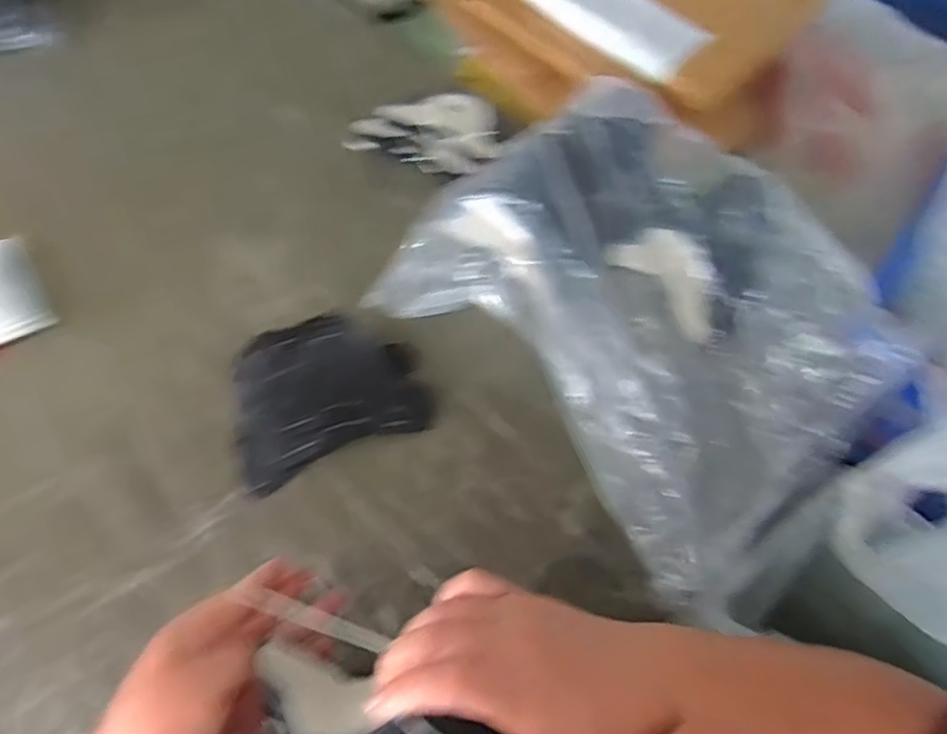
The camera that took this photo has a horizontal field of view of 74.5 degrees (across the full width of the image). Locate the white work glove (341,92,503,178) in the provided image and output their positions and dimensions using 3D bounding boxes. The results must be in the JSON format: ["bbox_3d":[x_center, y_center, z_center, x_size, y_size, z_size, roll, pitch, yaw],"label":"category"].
[{"bbox_3d":[-0.054,-0.264,0.700,0.161,0.037,0.099,6,59,-2],"label":"white work glove"}]

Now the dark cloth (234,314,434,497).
[{"bbox_3d":[-0.128,0.013,0.533,0.164,0.039,0.143,-17,61,-15],"label":"dark cloth"}]

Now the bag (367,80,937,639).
[{"bbox_3d":[0.138,-0.060,0.533,0.300,0.108,0.390,-33,67,-22],"label":"bag"}]

